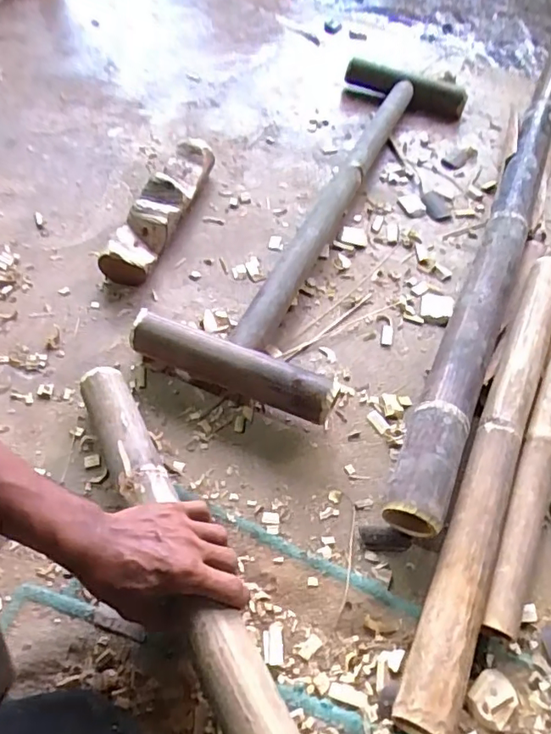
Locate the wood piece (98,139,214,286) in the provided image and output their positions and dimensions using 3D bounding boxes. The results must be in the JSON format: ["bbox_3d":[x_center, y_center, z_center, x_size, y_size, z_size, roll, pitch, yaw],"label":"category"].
[{"bbox_3d":[-0.175,-0.251,0.847,0.079,0.054,0.307,15,55,6],"label":"wood piece"}]

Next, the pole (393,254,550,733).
[{"bbox_3d":[0.270,0.081,0.653,0.063,0.058,0.669,23,56,12],"label":"pole"}]

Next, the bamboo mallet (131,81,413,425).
[{"bbox_3d":[0.086,-0.261,0.875,0.252,0.073,0.788,21,56,10],"label":"bamboo mallet"}]

